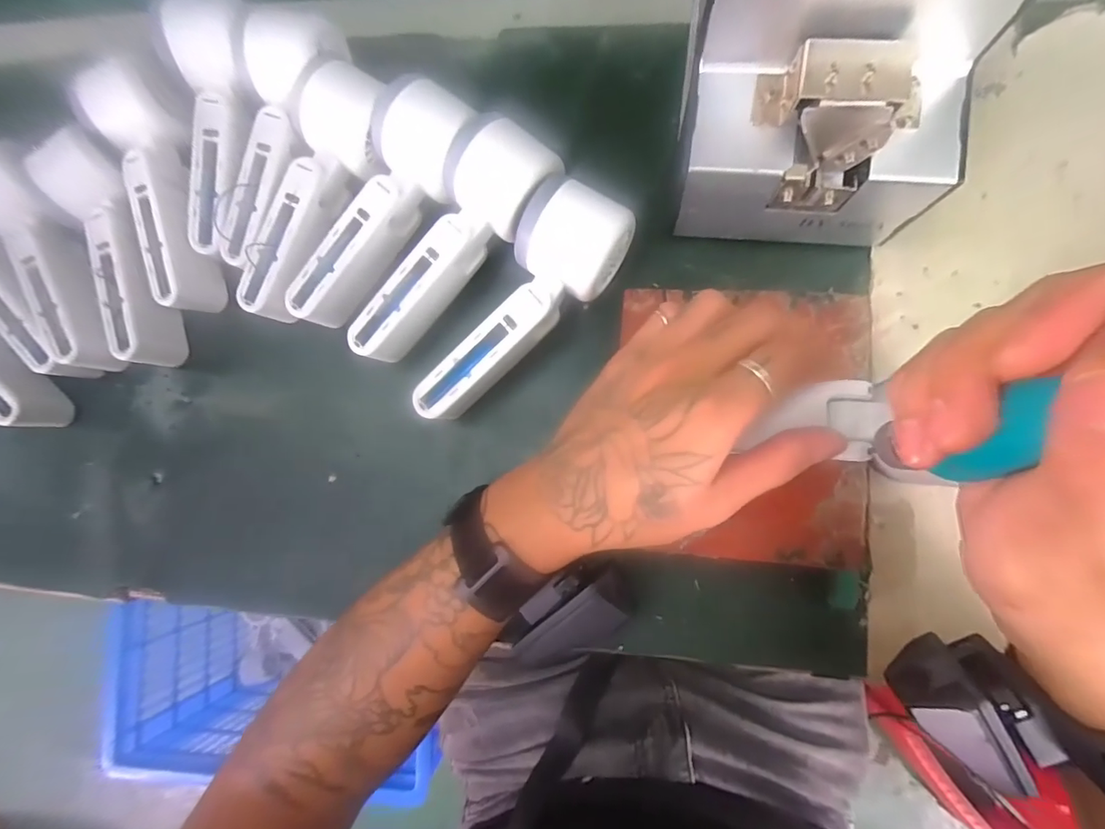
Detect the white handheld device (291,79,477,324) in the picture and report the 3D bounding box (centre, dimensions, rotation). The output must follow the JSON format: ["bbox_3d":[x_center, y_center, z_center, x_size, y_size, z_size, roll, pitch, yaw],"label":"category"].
[{"bbox_3d":[-0.109,-0.128,0.317,0.054,0.048,0.164,37,103,10],"label":"white handheld device"}]

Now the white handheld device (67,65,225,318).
[{"bbox_3d":[-0.262,-0.147,0.333,0.048,0.055,0.155,-17,82,6],"label":"white handheld device"}]

